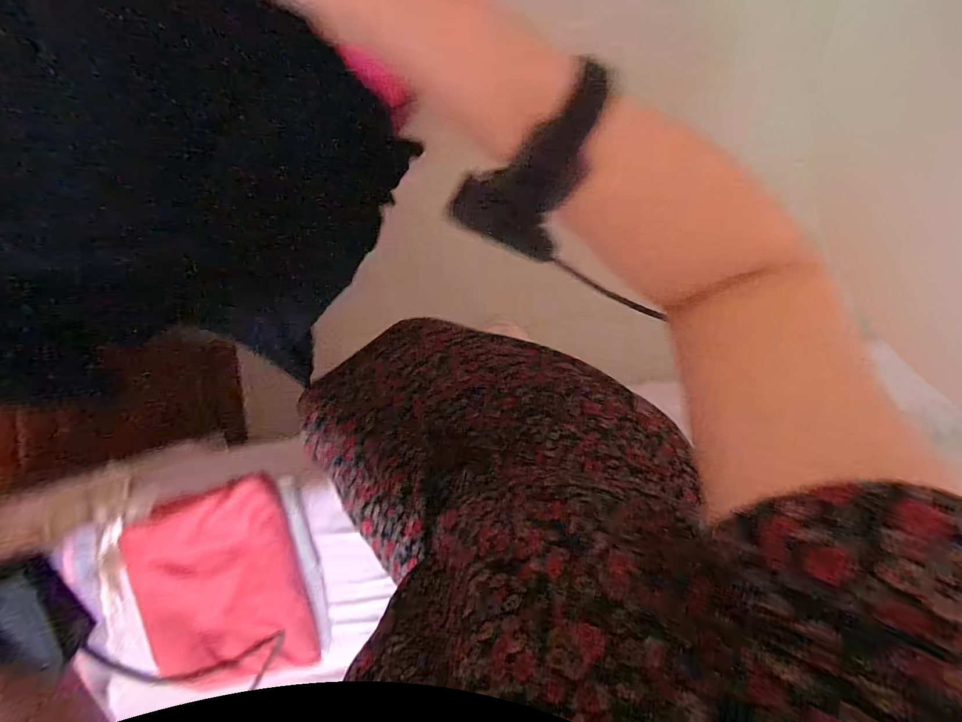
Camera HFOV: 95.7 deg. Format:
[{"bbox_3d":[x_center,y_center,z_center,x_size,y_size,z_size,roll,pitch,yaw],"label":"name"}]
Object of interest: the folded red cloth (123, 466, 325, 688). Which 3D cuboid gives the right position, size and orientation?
[{"bbox_3d":[-0.392,0.332,0.635,0.266,0.060,0.266,-18,86,9],"label":"folded red cloth"}]

